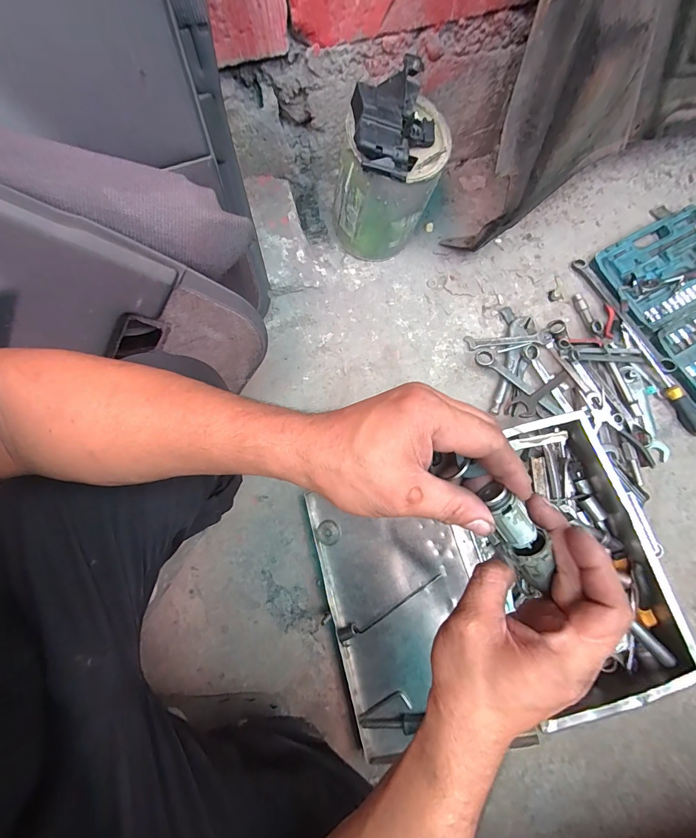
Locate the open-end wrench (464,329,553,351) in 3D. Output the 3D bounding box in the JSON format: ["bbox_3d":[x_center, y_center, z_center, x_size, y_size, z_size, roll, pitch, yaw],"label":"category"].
[{"bbox_3d":[0.317,-0.158,0.710,0.167,0.010,0.031,-5,74,-1],"label":"open-end wrench"}]

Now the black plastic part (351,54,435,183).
[{"bbox_3d":[0.069,-0.442,0.532,0.116,0.060,0.170,9,74,3],"label":"black plastic part"}]

